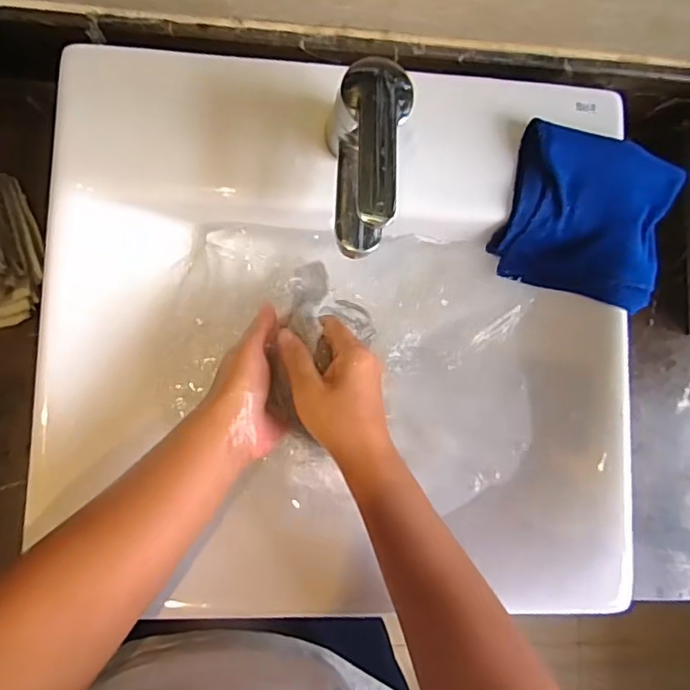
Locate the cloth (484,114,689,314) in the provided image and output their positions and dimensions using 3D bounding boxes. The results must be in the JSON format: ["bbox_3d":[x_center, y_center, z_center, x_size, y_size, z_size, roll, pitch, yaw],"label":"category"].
[{"bbox_3d":[0.206,-0.107,0.496,0.144,0.058,0.134,14,84,-5],"label":"cloth"}]

